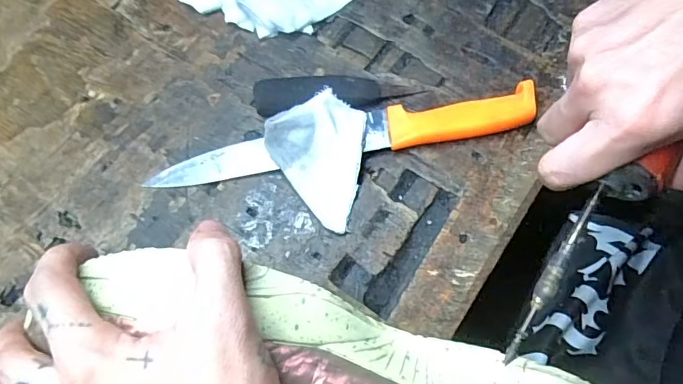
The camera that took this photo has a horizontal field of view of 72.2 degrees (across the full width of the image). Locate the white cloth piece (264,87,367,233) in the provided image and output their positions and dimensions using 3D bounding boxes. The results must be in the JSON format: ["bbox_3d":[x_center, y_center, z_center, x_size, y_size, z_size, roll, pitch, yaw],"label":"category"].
[{"bbox_3d":[-0.021,-0.025,0.339,0.069,0.013,0.093,9,89,1],"label":"white cloth piece"}]

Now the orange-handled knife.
[{"bbox_3d":[0.005,-0.041,0.352,0.290,0.019,0.036,-10,67,-4],"label":"orange-handled knife"}]

